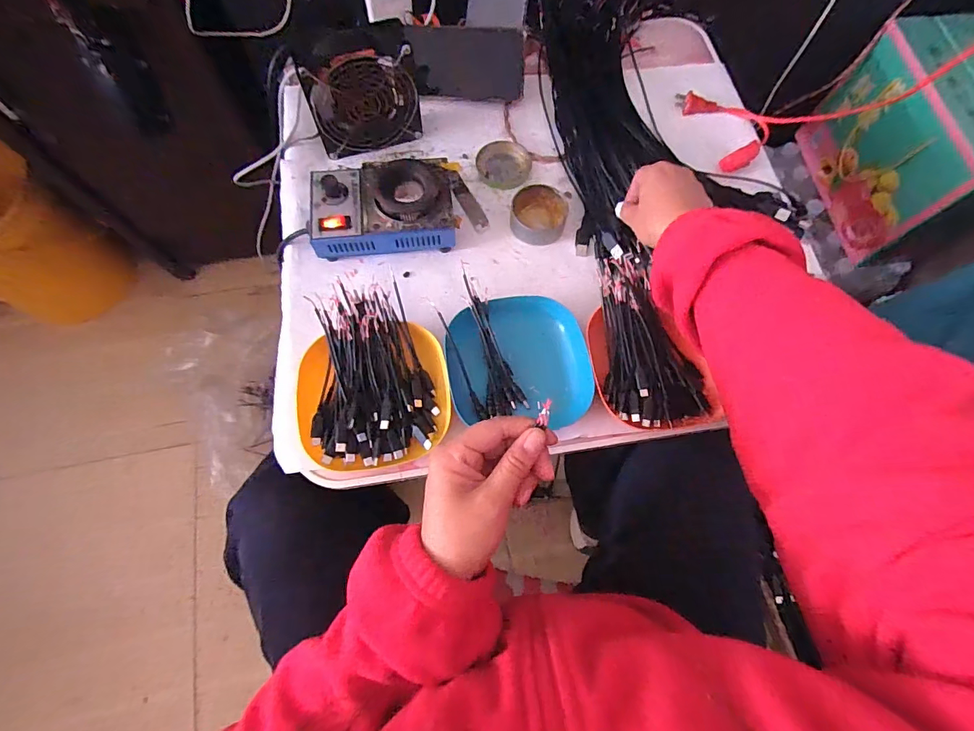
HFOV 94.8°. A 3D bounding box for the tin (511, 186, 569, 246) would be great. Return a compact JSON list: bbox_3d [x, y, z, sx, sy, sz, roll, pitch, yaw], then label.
[{"bbox_3d":[0.059,-0.173,0.514,0.062,0.022,0.062,1,72,-2],"label":"tin"}]

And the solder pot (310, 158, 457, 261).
[{"bbox_3d":[-0.113,-0.171,0.490,0.150,0.059,0.106,-4,73,-4],"label":"solder pot"}]

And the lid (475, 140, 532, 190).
[{"bbox_3d":[0.022,-0.248,0.552,0.066,0.005,0.065,1,72,-2],"label":"lid"}]

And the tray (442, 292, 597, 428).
[{"bbox_3d":[0.030,-0.001,0.449,0.133,0.035,0.129,-6,73,-4],"label":"tray"}]

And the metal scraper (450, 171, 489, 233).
[{"bbox_3d":[-0.024,-0.197,0.535,0.019,0.004,0.092,-25,71,-8],"label":"metal scraper"}]

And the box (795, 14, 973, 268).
[{"bbox_3d":[0.766,-0.378,0.797,0.170,0.242,0.337,-11,73,-6],"label":"box"}]

